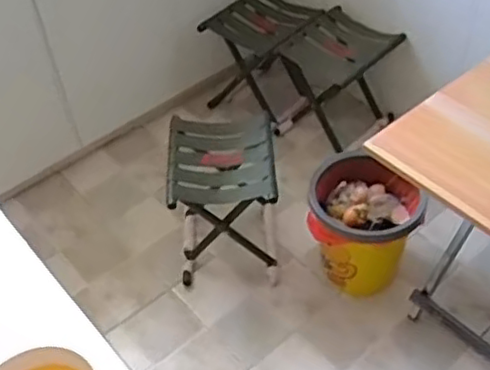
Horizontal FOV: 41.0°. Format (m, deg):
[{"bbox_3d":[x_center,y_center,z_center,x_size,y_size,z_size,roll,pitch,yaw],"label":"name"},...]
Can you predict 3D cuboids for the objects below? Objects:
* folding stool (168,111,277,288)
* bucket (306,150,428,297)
[{"bbox_3d":[-0.059,0.033,1.869,0.280,0.407,0.334,-4,48,0],"label":"folding stool"},{"bbox_3d":[0.317,0.121,1.796,0.289,0.319,0.285,-1,48,2],"label":"bucket"}]

